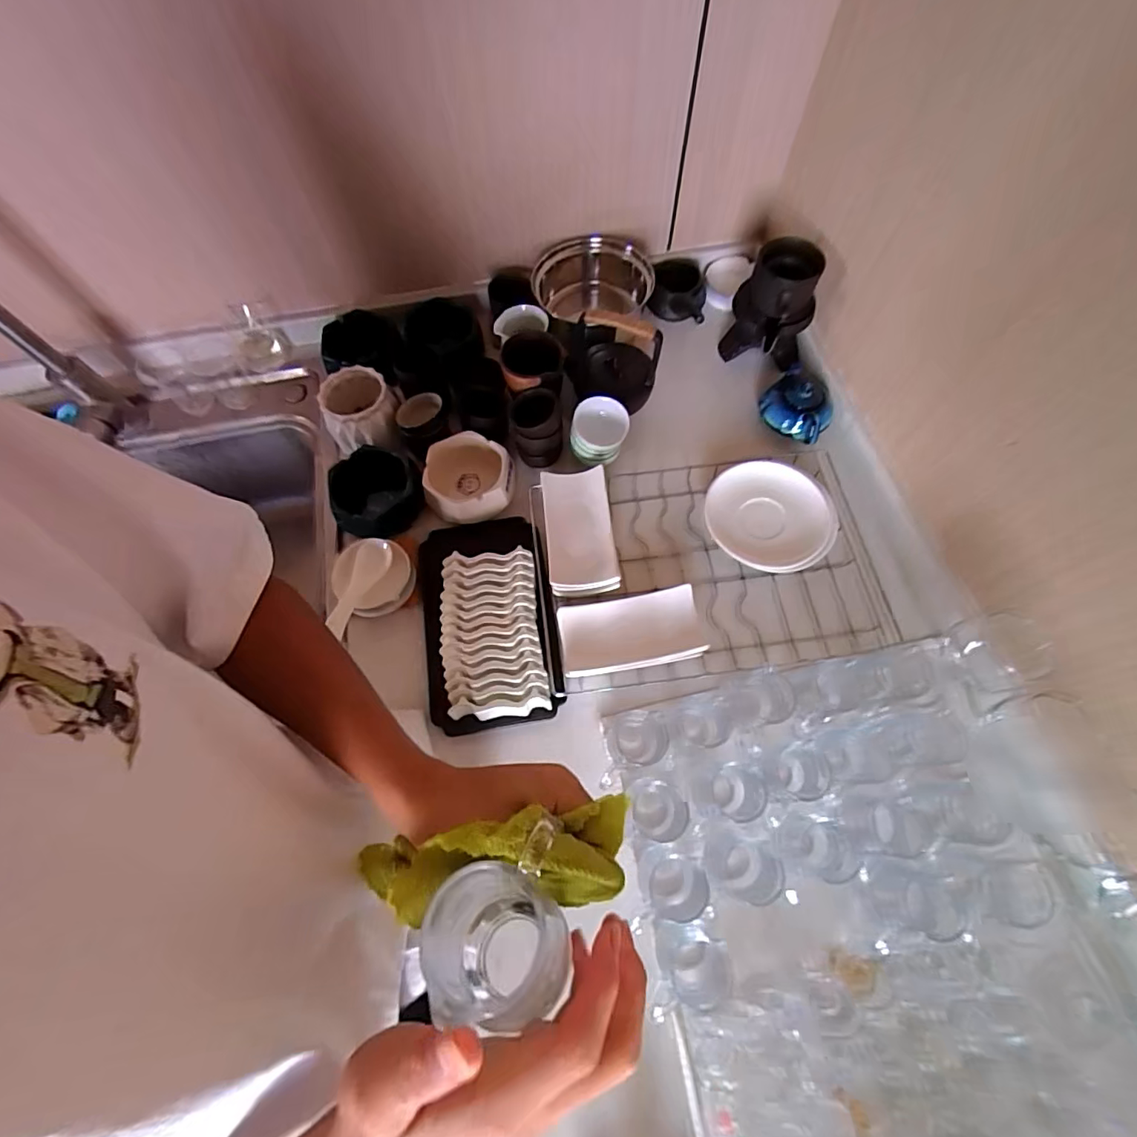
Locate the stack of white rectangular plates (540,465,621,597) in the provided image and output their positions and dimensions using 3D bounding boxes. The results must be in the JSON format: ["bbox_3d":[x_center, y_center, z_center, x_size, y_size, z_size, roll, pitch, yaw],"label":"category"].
[{"bbox_3d":[0.011,-0.044,0.596,0.074,0.019,0.150,-5,66,-1],"label":"stack of white rectangular plates"}]

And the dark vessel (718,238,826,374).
[{"bbox_3d":[0.266,-0.335,0.684,0.102,0.137,0.100,12,67,7],"label":"dark vessel"}]

